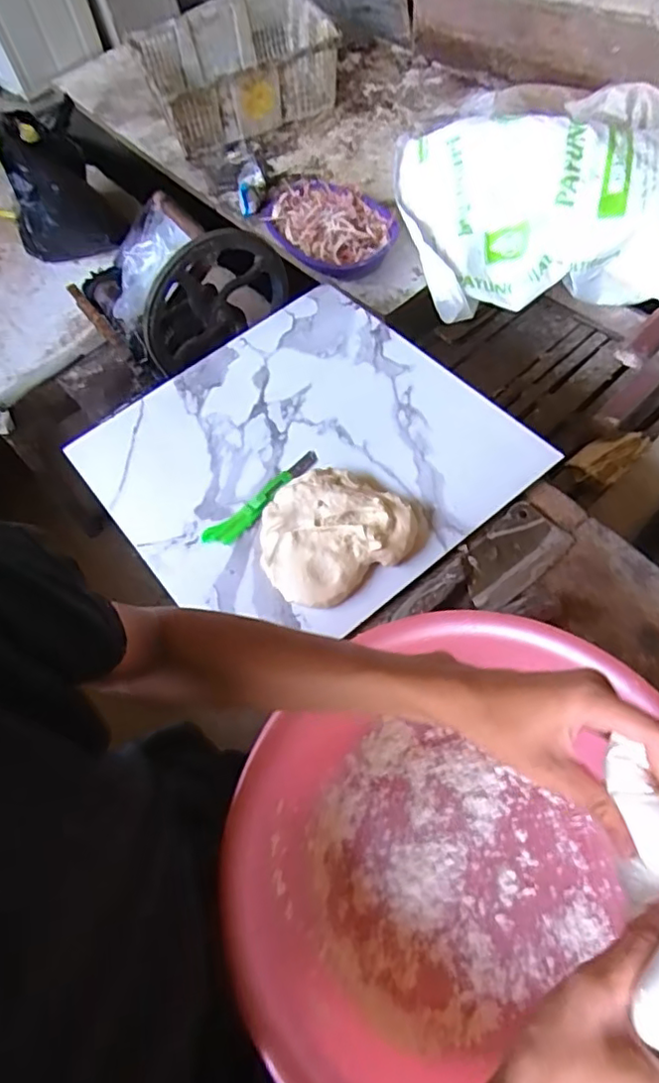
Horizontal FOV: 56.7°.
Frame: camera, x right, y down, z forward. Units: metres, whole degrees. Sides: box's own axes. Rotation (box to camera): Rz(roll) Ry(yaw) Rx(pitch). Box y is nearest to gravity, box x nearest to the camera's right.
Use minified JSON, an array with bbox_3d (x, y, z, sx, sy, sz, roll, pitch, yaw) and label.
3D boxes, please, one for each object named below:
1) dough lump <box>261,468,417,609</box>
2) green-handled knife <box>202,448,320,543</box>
[{"bbox_3d":[0.002,-0.012,0.722,0.174,0.050,0.145,-32,65,-13],"label":"dough lump"},{"bbox_3d":[-0.081,-0.055,0.775,0.179,0.017,0.036,-41,68,-17],"label":"green-handled knife"}]

